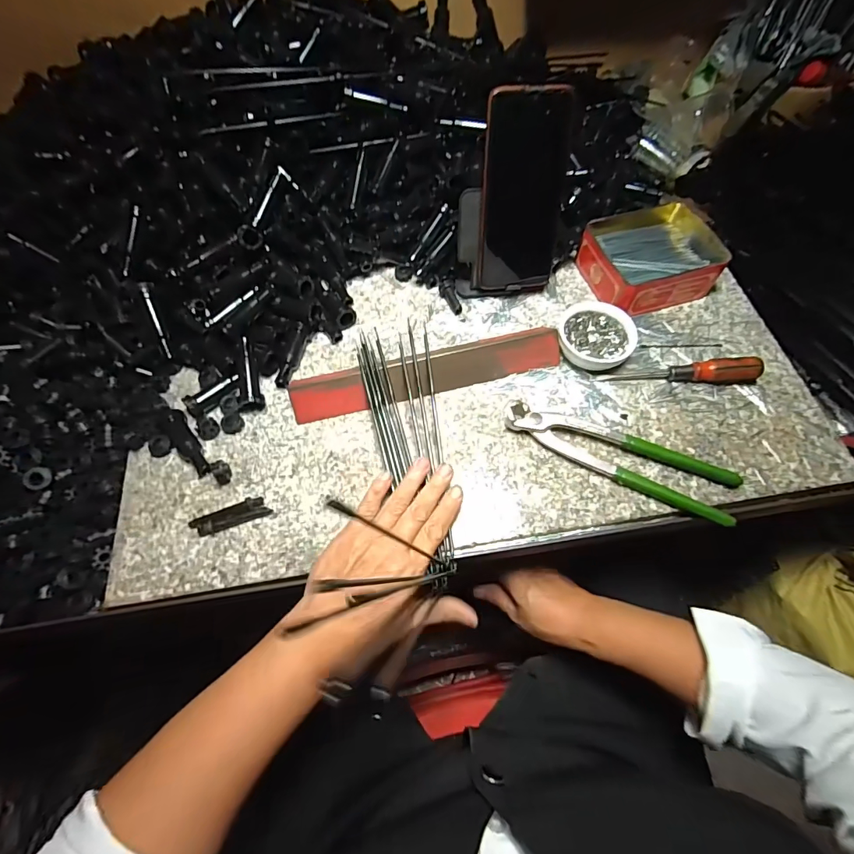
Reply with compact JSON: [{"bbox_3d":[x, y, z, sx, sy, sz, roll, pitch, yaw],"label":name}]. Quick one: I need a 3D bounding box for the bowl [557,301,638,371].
[{"bbox_3d":[0.164,-0.087,0.431,0.072,0.025,0.074,0,62,1],"label":"bowl"}]

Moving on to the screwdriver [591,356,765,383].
[{"bbox_3d":[0.237,-0.052,0.414,0.144,0.023,0.018,-1,62,1],"label":"screwdriver"}]

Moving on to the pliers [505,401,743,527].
[{"bbox_3d":[0.166,0.019,0.382,0.196,0.017,0.056,24,65,13],"label":"pliers"}]

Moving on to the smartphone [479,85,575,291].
[{"bbox_3d":[0.090,-0.214,0.413,0.076,0.165,0.016,-1,37,0],"label":"smartphone"}]

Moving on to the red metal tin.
[{"bbox_3d":[0.236,-0.182,0.467,0.131,0.037,0.107,-17,63,-8],"label":"red metal tin"}]

